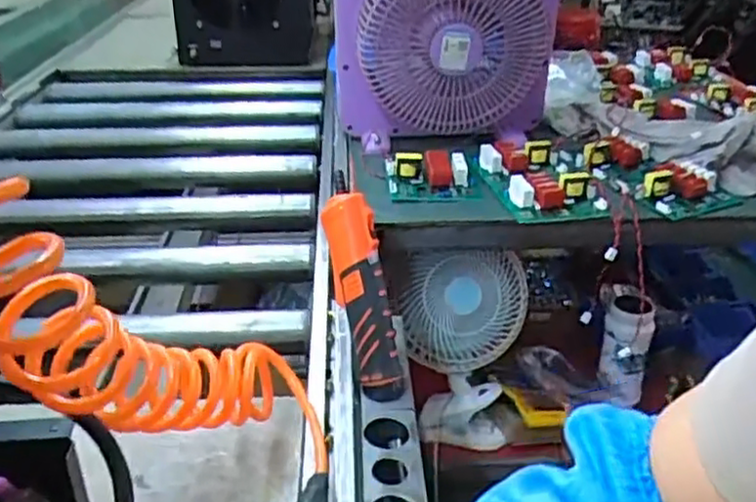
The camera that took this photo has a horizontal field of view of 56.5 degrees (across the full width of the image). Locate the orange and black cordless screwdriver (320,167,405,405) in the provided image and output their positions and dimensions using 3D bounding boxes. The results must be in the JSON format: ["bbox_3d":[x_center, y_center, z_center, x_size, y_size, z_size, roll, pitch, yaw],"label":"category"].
[{"bbox_3d":[-0.017,0.041,0.677,0.046,0.203,0.058,-12,-3,-20],"label":"orange and black cordless screwdriver"}]

